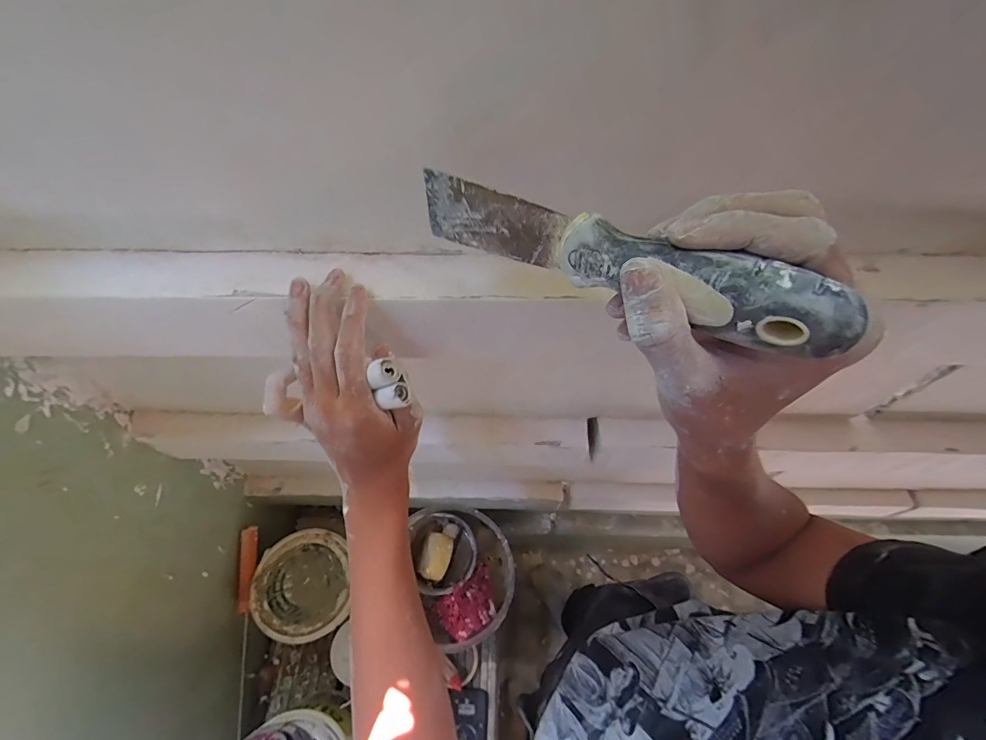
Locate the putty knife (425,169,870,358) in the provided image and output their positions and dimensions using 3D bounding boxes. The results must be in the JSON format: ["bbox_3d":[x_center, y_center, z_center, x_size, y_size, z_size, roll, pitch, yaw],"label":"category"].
[{"bbox_3d":[0.041,-0.053,0.180,0.190,0.033,0.017,27,64,31],"label":"putty knife"}]

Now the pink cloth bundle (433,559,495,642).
[{"bbox_3d":[-0.042,0.437,0.784,0.122,0.046,0.087,-33,65,-16],"label":"pink cloth bundle"}]

